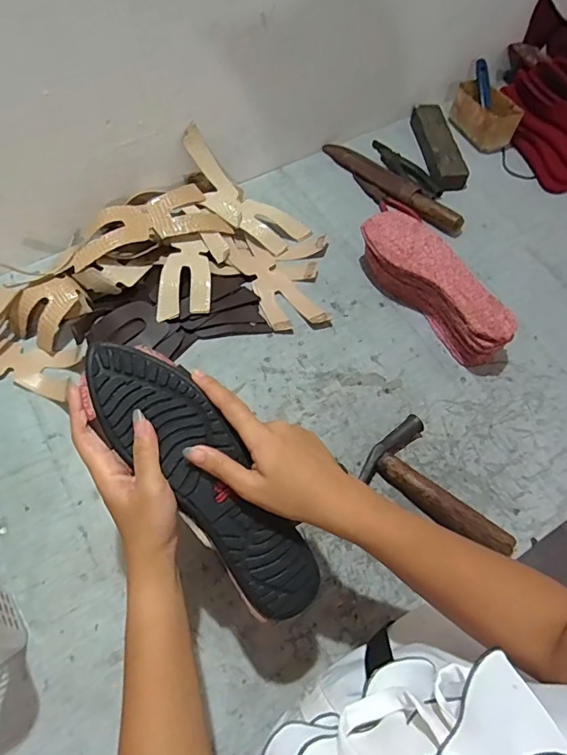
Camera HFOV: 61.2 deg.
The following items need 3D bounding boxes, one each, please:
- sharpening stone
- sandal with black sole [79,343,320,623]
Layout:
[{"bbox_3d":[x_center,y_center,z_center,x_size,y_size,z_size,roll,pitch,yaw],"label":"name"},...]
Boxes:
[{"bbox_3d":[0.275,-0.413,0.851,0.056,0.031,0.191,-5,62,-7],"label":"sharpening stone"},{"bbox_3d":[-0.063,0.076,0.368,0.073,0.023,0.244,-37,89,-21],"label":"sandal with black sole"}]

